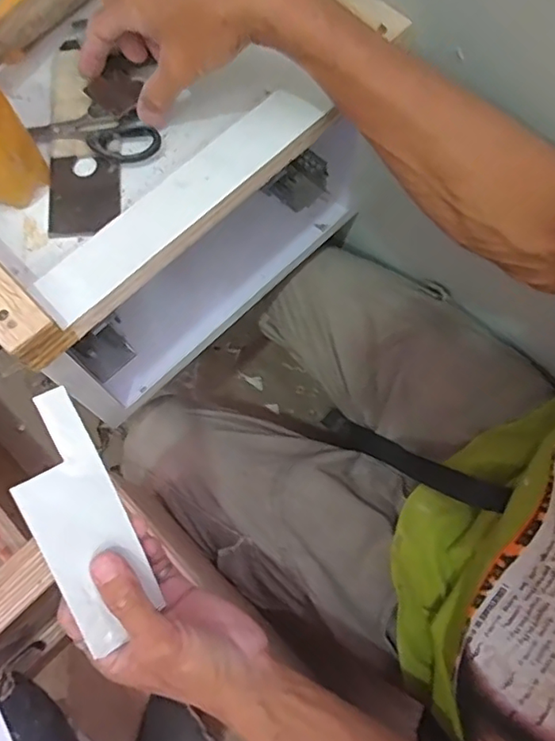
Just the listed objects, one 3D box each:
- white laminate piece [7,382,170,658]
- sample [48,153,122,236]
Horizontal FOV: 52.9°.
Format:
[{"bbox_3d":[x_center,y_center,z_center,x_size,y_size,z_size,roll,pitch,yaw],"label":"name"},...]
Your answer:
[{"bbox_3d":[-0.113,0.087,0.320,0.048,0.008,0.146,-28,102,-34],"label":"white laminate piece"},{"bbox_3d":[-0.135,-0.125,0.392,0.049,0.004,0.063,-4,70,0],"label":"sample"}]

